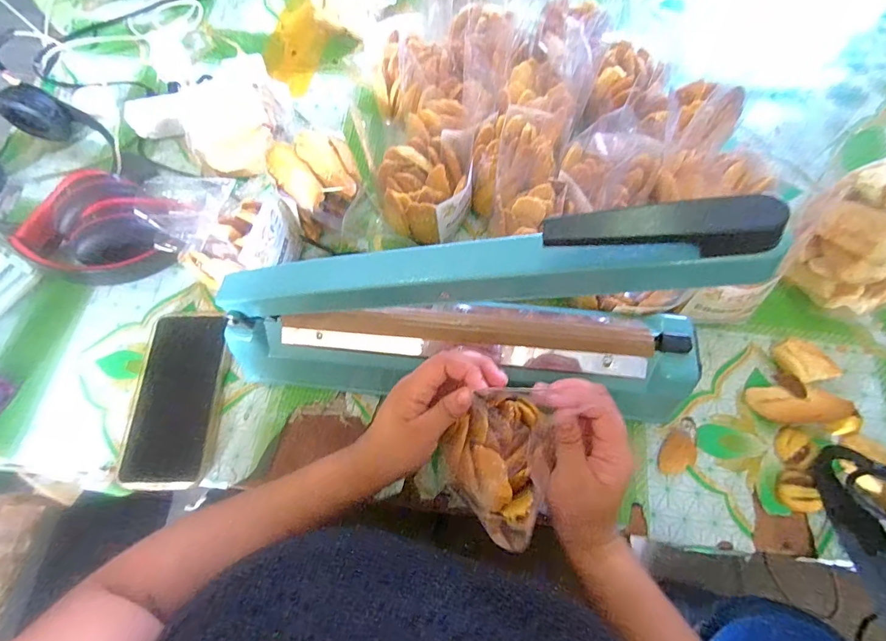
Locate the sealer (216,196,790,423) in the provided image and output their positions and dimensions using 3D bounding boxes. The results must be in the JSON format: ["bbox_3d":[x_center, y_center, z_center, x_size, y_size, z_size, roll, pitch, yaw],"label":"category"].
[{"bbox_3d":[0.012,-0.009,0.319,0.383,0.202,0.088,6,71,3],"label":"sealer"}]

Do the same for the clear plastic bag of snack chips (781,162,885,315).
[{"bbox_3d":[0.377,-0.069,0.396,0.068,0.163,0.116,-38,74,-11],"label":"clear plastic bag of snack chips"}]

